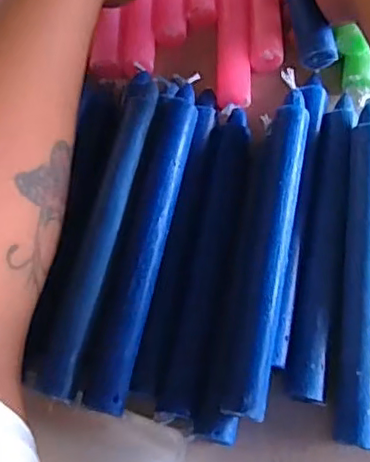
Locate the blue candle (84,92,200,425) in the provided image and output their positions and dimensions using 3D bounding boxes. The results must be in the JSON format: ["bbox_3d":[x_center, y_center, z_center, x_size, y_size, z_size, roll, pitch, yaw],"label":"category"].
[{"bbox_3d":[-0.021,0.002,0.341,0.023,0.017,0.202,12,69,4],"label":"blue candle"}]

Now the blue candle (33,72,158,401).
[{"bbox_3d":[-0.047,-0.005,0.343,0.023,0.018,0.202,13,69,4],"label":"blue candle"}]

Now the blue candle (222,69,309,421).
[{"bbox_3d":[0.052,-0.002,0.344,0.023,0.021,0.214,10,69,3],"label":"blue candle"}]

